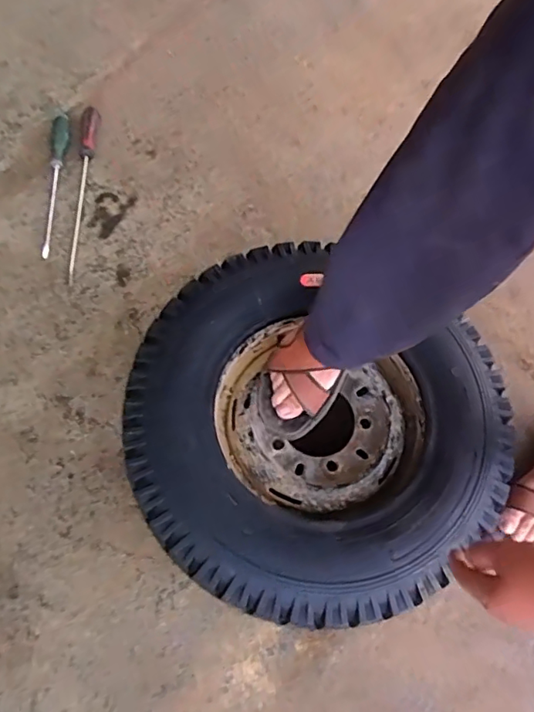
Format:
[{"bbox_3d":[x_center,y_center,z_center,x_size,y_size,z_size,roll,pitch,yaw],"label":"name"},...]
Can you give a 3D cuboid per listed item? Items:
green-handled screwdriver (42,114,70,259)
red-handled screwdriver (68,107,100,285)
[{"bbox_3d":[-0.398,-0.333,1.011,0.033,0.031,0.327,-2,67,-4],"label":"green-handled screwdriver"},{"bbox_3d":[-0.347,-0.317,1.011,0.031,0.022,0.402,-1,67,-4],"label":"red-handled screwdriver"}]

